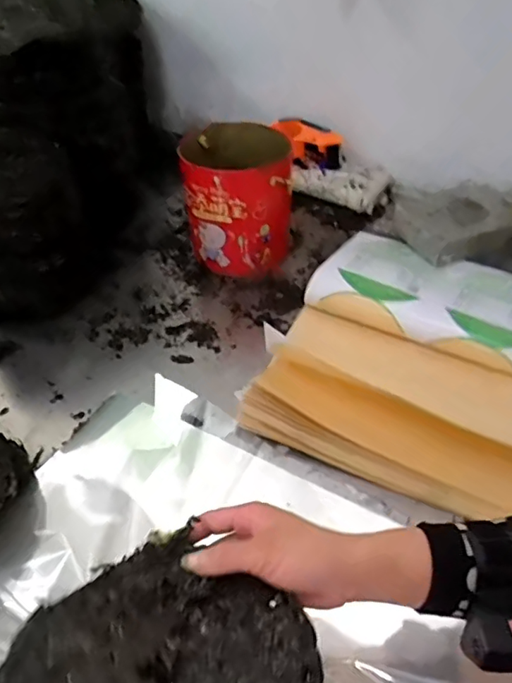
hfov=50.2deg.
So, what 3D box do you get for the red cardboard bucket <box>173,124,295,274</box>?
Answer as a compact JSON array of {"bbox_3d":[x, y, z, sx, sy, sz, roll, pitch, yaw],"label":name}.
[{"bbox_3d":[-0.030,-0.220,0.868,0.164,0.208,0.137,7,46,8],"label":"red cardboard bucket"}]

